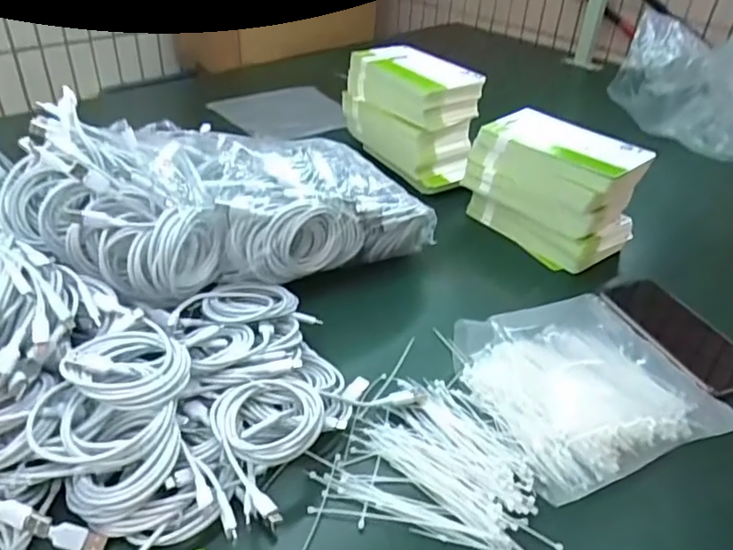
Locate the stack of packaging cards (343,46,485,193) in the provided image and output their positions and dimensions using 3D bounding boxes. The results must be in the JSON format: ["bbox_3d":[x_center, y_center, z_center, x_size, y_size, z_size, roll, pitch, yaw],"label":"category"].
[{"bbox_3d":[0.060,-0.222,0.807,0.083,0.149,0.192,-26,46,-36],"label":"stack of packaging cards"}]

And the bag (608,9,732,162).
[{"bbox_3d":[0.558,-0.297,0.937,0.296,0.163,0.162,16,37,15],"label":"bag"}]

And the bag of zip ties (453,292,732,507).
[{"bbox_3d":[0.196,0.090,0.524,0.198,0.035,0.188,-9,38,-19],"label":"bag of zip ties"}]

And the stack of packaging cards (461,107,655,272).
[{"bbox_3d":[0.223,-0.107,0.705,0.099,0.128,0.186,-24,45,-35],"label":"stack of packaging cards"}]

